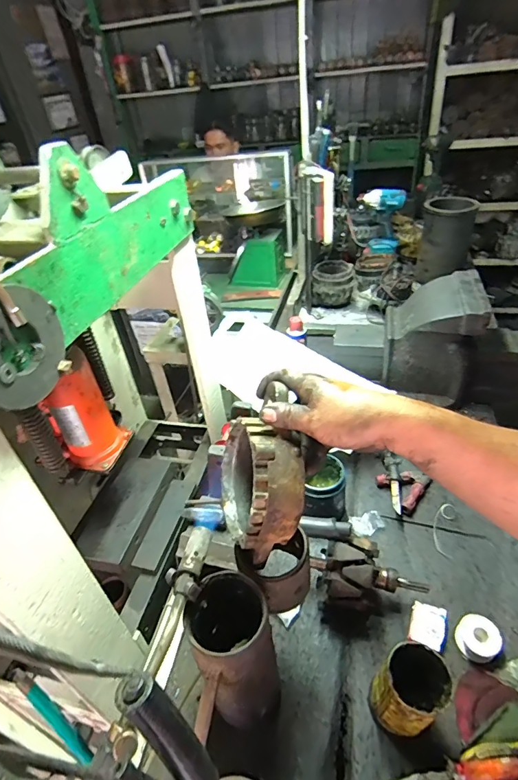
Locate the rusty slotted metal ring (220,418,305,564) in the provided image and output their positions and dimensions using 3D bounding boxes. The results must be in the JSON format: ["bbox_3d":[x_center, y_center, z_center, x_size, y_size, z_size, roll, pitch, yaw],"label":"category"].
[{"bbox_3d":[-0.001,0.116,0.478,0.063,0.158,0.144,-1,-3,-15],"label":"rusty slotted metal ring"}]

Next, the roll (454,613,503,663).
[{"bbox_3d":[0.311,0.354,0.590,0.051,0.032,0.054,-4,38,3],"label":"roll"}]

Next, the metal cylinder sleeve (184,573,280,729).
[{"bbox_3d":[-0.024,0.315,0.495,0.083,0.214,0.090,-4,38,3],"label":"metal cylinder sleeve"}]

